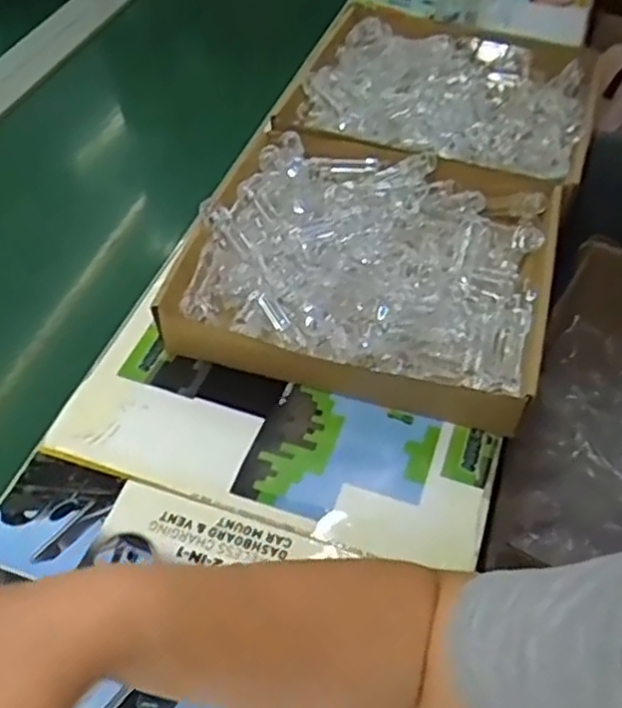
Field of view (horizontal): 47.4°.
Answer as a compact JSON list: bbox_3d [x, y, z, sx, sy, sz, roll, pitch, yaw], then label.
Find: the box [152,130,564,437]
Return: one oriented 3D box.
[{"bbox_3d":[0.055,-0.091,0.634,0.307,0.082,0.283,15,51,11],"label":"box"}]

